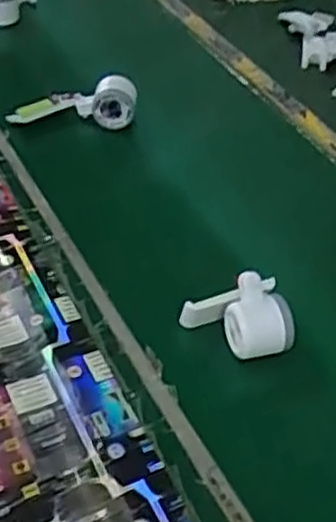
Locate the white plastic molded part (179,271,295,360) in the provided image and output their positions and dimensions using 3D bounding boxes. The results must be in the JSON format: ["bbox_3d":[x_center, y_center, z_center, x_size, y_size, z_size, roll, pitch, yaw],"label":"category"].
[{"bbox_3d":[0.071,0.059,0.752,0.102,0.062,0.074,-3,45,-8],"label":"white plastic molded part"}]

